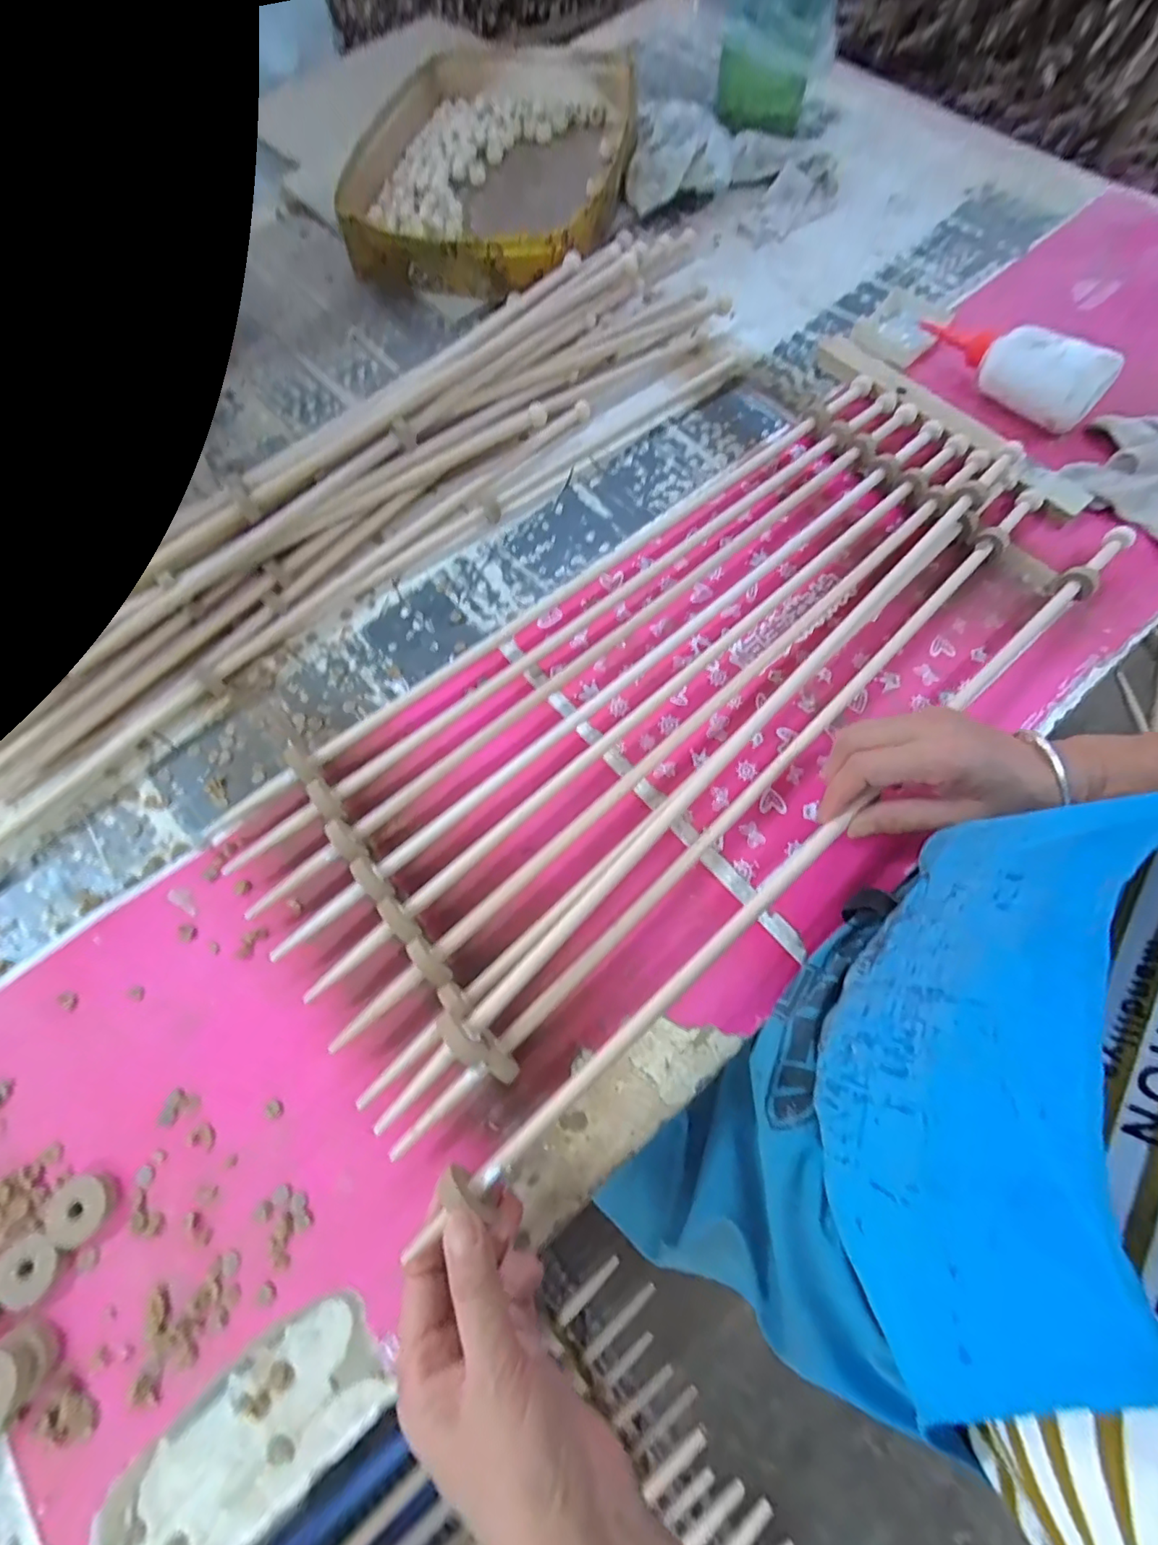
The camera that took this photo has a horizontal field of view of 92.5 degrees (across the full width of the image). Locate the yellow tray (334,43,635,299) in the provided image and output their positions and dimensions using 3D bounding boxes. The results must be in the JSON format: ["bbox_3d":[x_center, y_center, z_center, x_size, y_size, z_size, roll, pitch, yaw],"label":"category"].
[{"bbox_3d":[-0.098,-0.726,0.668,0.310,0.089,0.401,9,70,6],"label":"yellow tray"}]

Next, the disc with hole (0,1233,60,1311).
[{"bbox_3d":[-0.320,0.289,0.323,0.033,0.005,0.034,-1,69,2],"label":"disc with hole"}]

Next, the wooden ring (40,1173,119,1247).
[{"bbox_3d":[-0.300,0.261,0.332,0.041,0.007,0.033,-19,70,-5],"label":"wooden ring"}]

